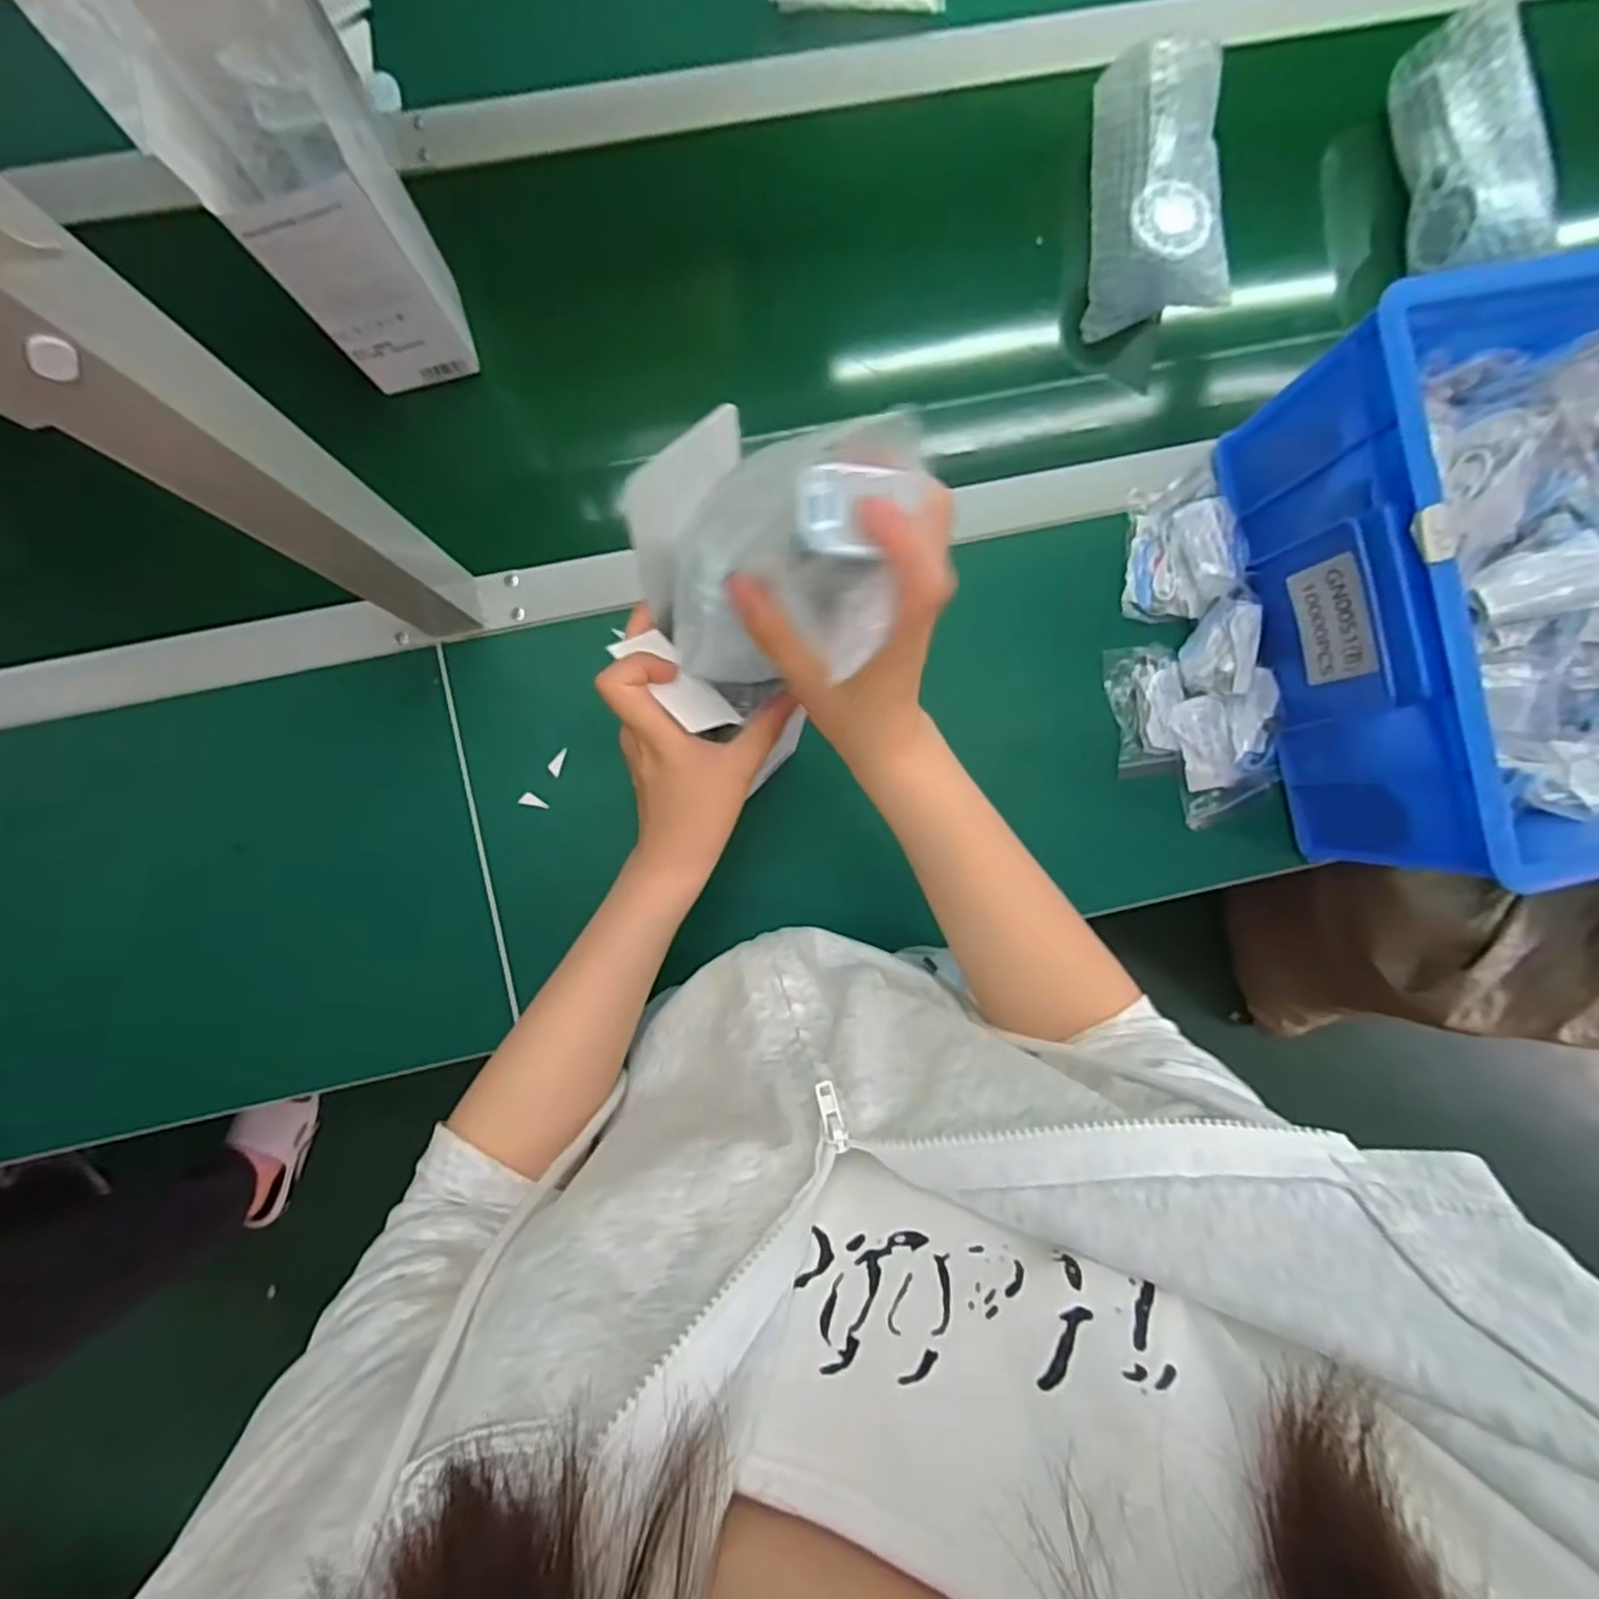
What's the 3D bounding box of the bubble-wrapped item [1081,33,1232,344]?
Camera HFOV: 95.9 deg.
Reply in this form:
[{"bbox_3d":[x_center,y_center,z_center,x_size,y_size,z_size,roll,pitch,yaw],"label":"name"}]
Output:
[{"bbox_3d":[0.259,-0.442,0.524,0.074,0.065,0.178,0,86,-3],"label":"bubble-wrapped item"}]

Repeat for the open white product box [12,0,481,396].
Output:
[{"bbox_3d":[-0.283,-0.349,0.409,0.103,0.229,0.074,-22,88,-4],"label":"open white product box"}]

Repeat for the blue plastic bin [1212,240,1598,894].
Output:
[{"bbox_3d":[0.547,-0.150,0.475,0.409,0.173,0.332,-12,87,-4],"label":"blue plastic bin"}]

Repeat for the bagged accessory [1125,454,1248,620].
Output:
[{"bbox_3d":[0.290,-0.191,0.542,0.083,0.023,0.109,-1,94,14],"label":"bagged accessory"}]

